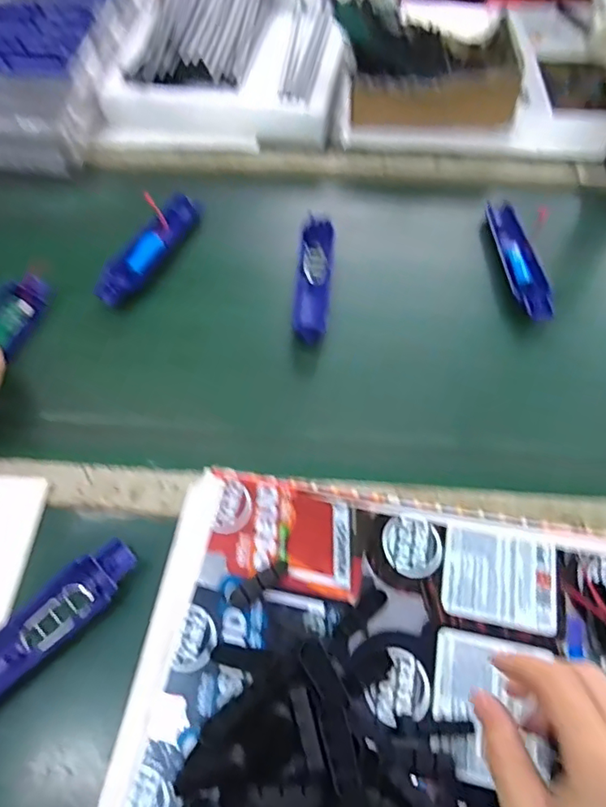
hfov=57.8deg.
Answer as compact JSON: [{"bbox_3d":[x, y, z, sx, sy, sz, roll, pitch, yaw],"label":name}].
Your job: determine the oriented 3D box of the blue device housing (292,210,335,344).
[{"bbox_3d":[0.012,-0.129,0.573,0.034,0.028,0.167,5,58,1],"label":"blue device housing"}]

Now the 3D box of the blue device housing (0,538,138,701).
[{"bbox_3d":[-0.191,0.162,0.375,0.172,0.019,0.037,-39,66,-23],"label":"blue device housing"}]

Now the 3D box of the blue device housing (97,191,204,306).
[{"bbox_3d":[-0.163,-0.168,0.590,0.037,0.027,0.171,22,60,12],"label":"blue device housing"}]

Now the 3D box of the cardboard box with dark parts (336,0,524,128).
[{"bbox_3d":[0.155,-0.432,0.697,0.223,0.091,0.184,1,58,-1],"label":"cardboard box with dark parts"}]

